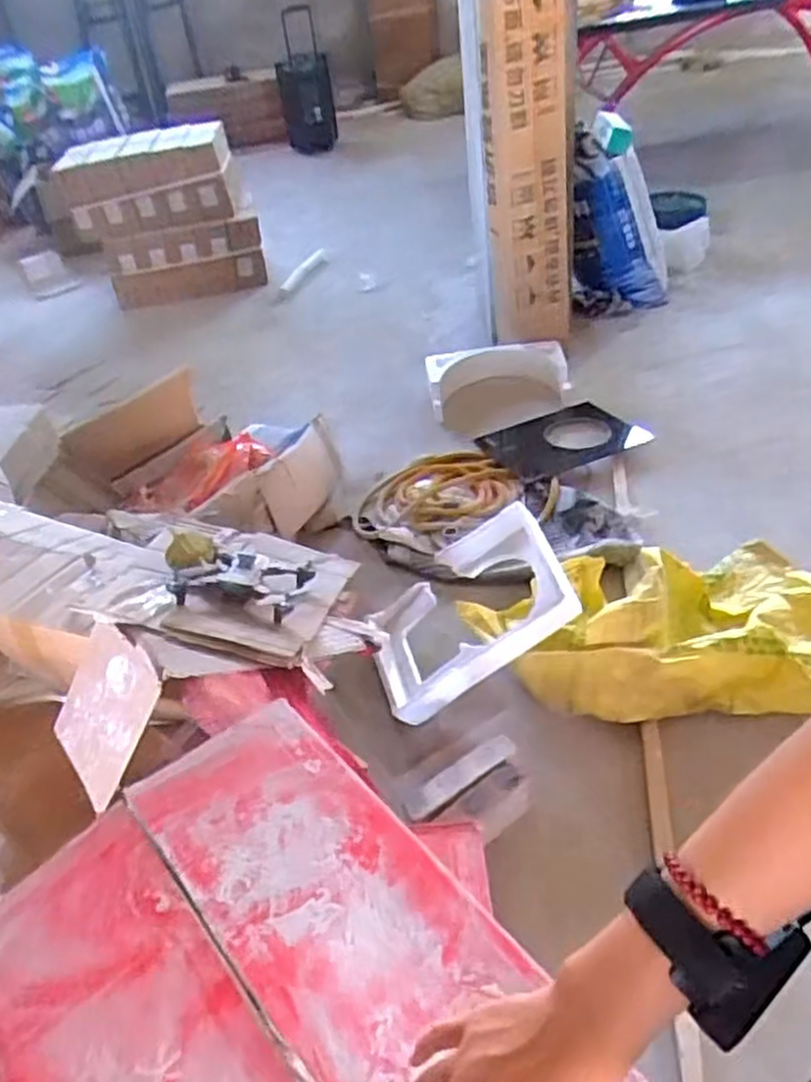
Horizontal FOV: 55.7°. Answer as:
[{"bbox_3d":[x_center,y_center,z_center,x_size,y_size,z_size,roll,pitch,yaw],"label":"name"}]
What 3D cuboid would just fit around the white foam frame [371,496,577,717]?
[{"bbox_3d":[0.134,0.154,1.693,0.467,0.124,0.348,-34,38,15],"label":"white foam frame"}]

